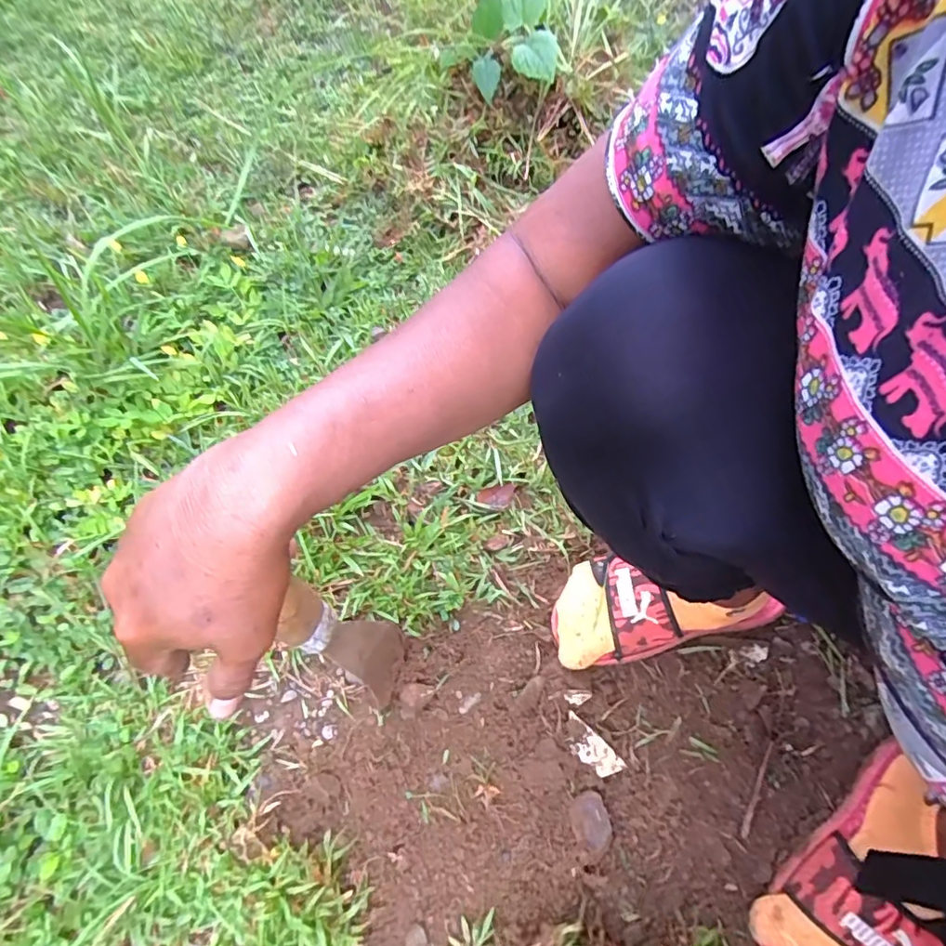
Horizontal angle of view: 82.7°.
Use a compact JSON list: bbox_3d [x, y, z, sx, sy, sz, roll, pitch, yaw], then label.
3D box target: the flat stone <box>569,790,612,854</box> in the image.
[{"bbox_3d":[0.109,0.322,0.497,0.035,0.006,0.045,-14,66,-7],"label":"flat stone"}]

